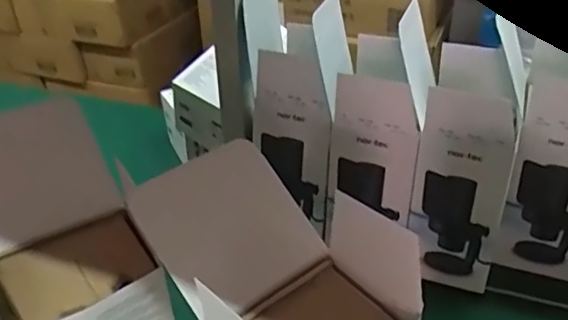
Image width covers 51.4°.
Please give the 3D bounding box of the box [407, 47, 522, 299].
[{"bbox_3d":[0.248,0.000,0.798,0.114,0.318,0.139,12,35,22],"label":"box"}]

